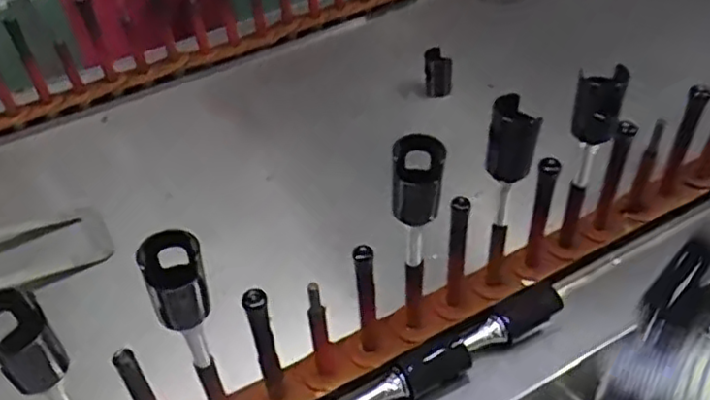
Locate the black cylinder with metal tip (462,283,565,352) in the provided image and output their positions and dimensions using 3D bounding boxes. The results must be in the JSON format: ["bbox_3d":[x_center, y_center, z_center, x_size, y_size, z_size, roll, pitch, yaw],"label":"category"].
[{"bbox_3d":[0.162,0.120,0.675,0.109,0.029,0.028,-26,46,-20],"label":"black cylinder with metal tip"}]

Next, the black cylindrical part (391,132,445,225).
[{"bbox_3d":[0.052,-0.018,0.546,0.040,0.073,0.036,7,44,14],"label":"black cylindrical part"}]

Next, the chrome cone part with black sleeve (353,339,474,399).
[{"bbox_3d":[0.050,0.175,0.645,0.136,0.025,0.030,-23,45,-18],"label":"chrome cone part with black sleeve"}]

